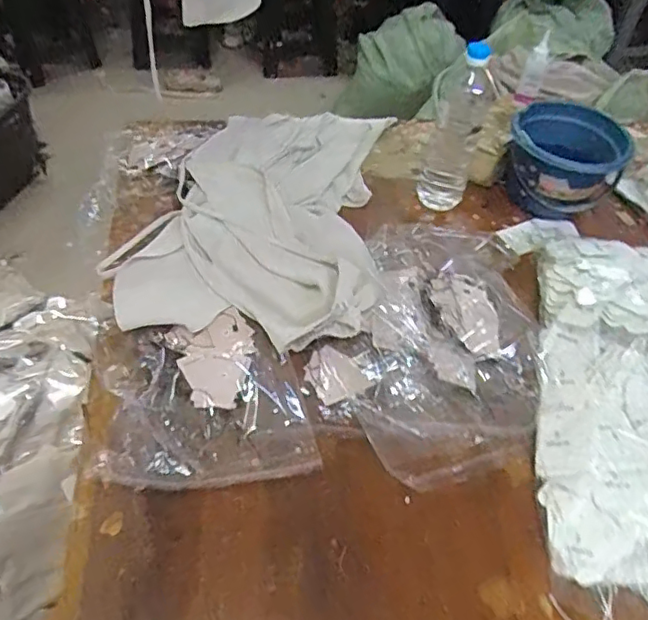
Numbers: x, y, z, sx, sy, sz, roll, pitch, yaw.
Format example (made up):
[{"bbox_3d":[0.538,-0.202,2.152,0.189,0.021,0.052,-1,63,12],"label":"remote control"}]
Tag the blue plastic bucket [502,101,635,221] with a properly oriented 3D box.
[{"bbox_3d":[0.402,-0.244,1.001,0.180,0.137,0.177,3,49,-3],"label":"blue plastic bucket"}]

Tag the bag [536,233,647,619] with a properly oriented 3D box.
[{"bbox_3d":[0.380,0.104,0.705,0.222,0.113,0.488,9,48,3],"label":"bag"}]

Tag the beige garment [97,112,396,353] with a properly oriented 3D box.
[{"bbox_3d":[-0.105,-0.177,0.945,0.391,0.070,0.564,4,48,-1],"label":"beige garment"}]

